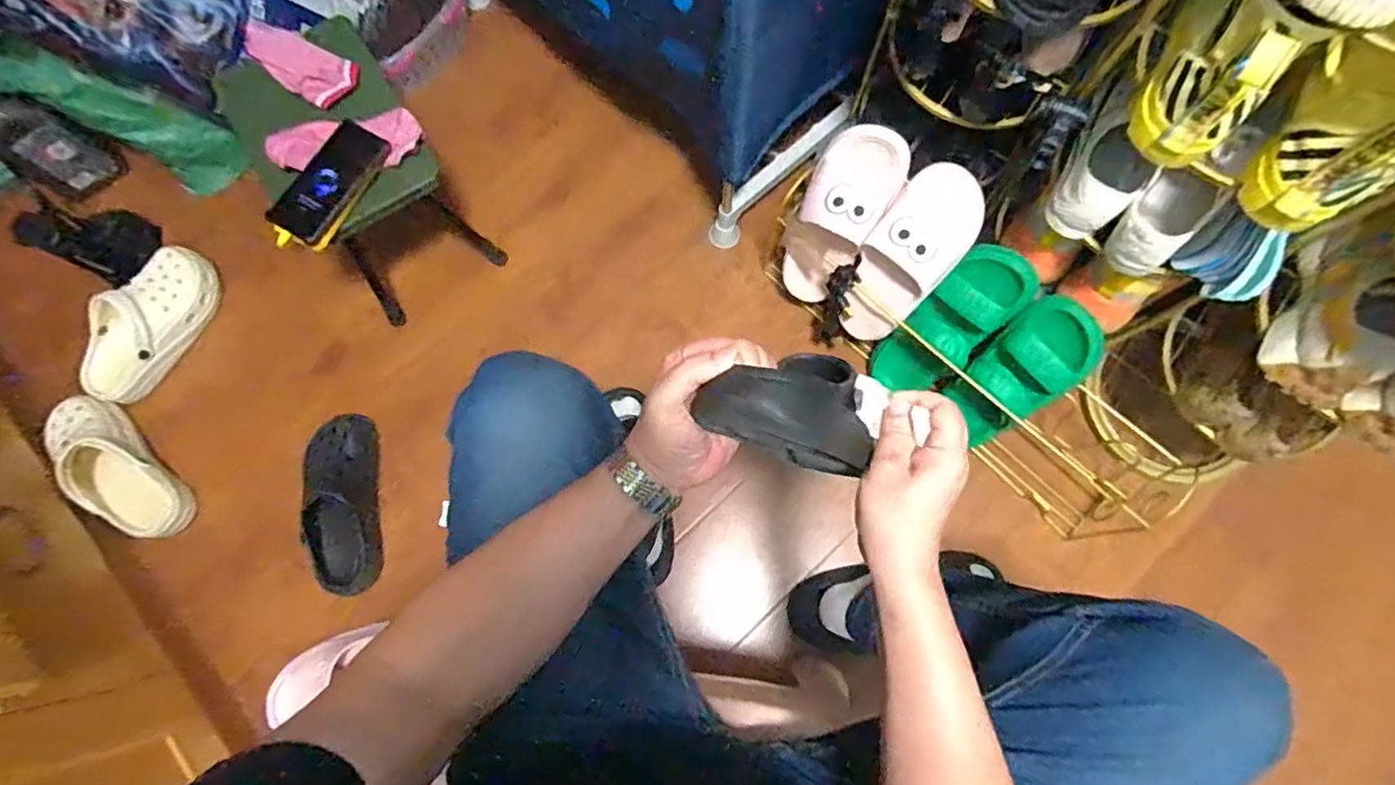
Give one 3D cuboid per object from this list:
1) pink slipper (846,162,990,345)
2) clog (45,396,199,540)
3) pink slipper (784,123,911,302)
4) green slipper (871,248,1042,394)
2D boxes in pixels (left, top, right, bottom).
[{"bbox_3d":[0.281,-0.174,0.873,0.118,0.263,0.071,30,40,8],"label":"pink slipper"},{"bbox_3d":[-0.858,0.111,0.926,0.081,0.117,0.244,-40,92,-8],"label":"clog"},{"bbox_3d":[0.188,-0.236,0.899,0.111,0.264,0.085,36,53,9],"label":"pink slipper"},{"bbox_3d":[0.346,-0.088,0.901,0.104,0.260,0.067,50,39,11],"label":"green slipper"}]

